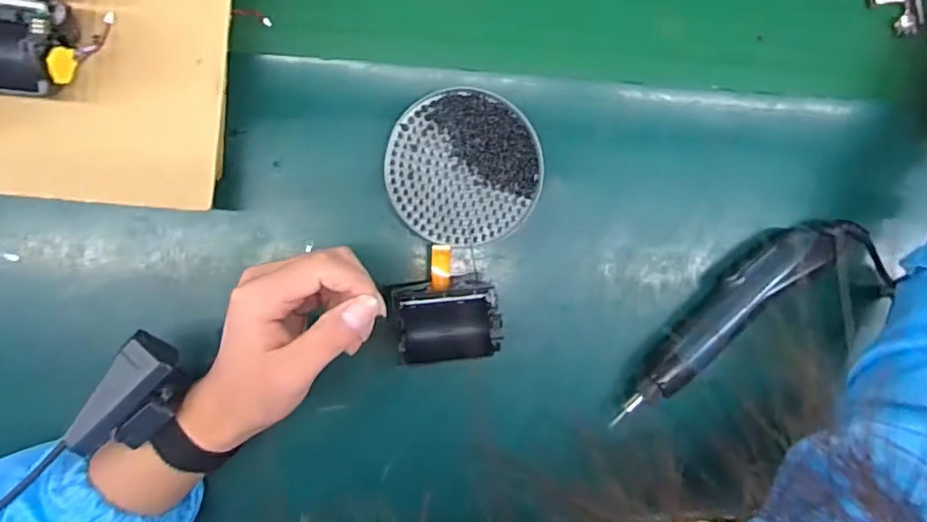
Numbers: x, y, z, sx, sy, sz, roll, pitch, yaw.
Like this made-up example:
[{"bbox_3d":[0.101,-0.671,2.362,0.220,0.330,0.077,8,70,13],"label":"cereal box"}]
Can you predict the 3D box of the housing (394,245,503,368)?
[{"bbox_3d":[-0.014,0.031,0.422,0.070,0.048,0.077,-7,91,-10],"label":"housing"}]

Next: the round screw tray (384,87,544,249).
[{"bbox_3d":[0.000,-0.068,0.434,0.111,0.022,0.110,0,90,-10],"label":"round screw tray"}]

